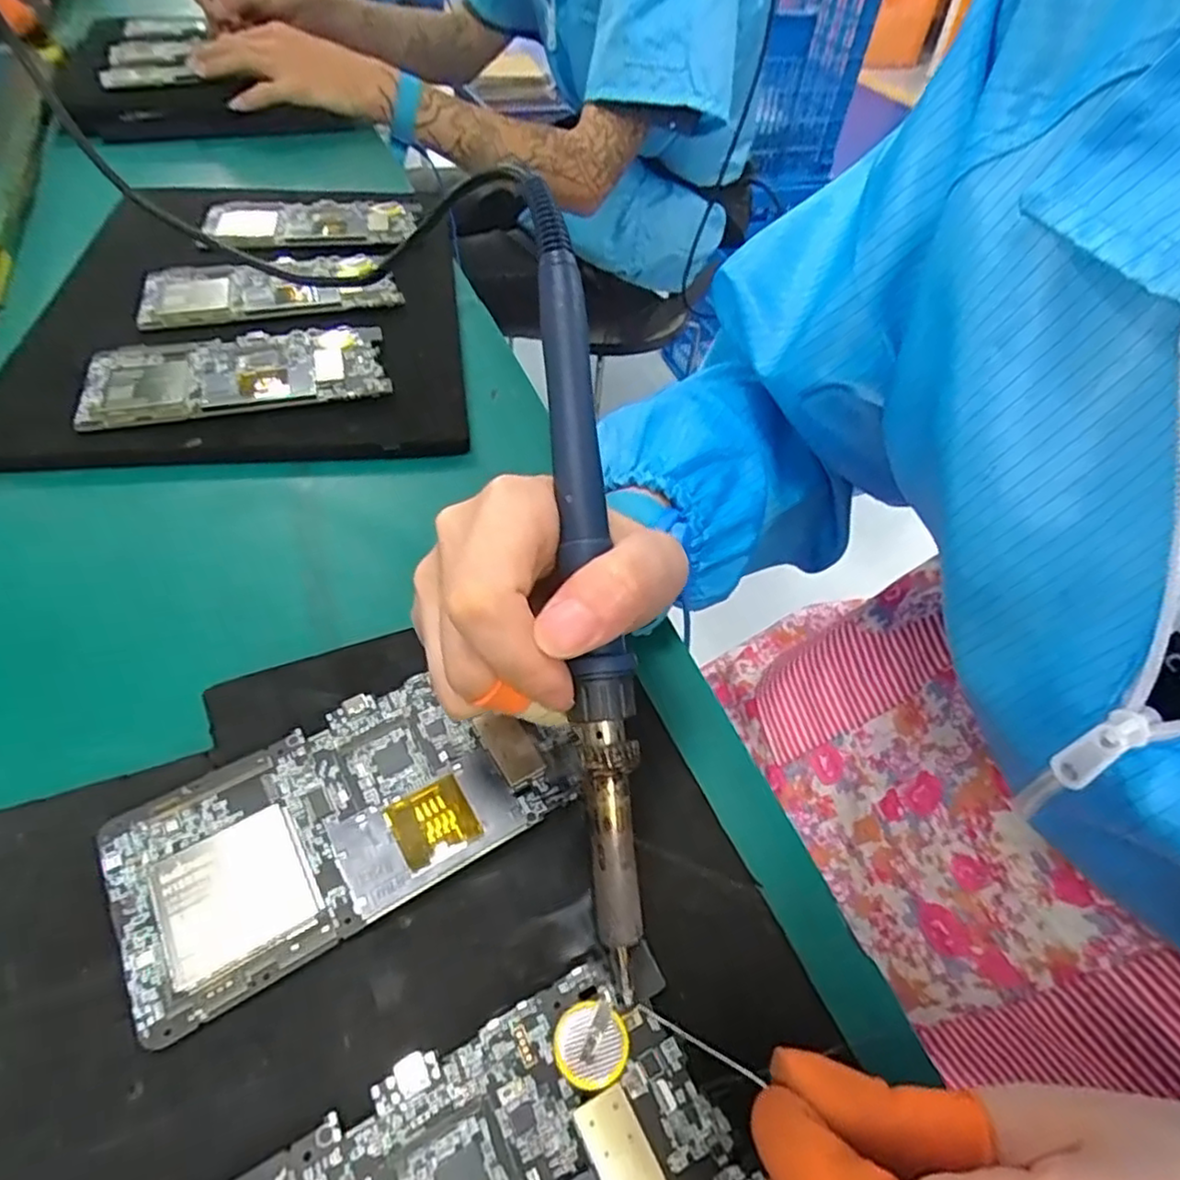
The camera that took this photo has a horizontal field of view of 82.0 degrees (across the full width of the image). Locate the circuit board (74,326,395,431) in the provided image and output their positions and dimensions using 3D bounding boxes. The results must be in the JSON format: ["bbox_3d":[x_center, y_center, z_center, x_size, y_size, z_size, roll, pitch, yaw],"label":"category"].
[{"bbox_3d":[-0.200,-0.126,0.386,0.157,0.009,0.077,-11,51,-15],"label":"circuit board"}]

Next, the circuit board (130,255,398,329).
[{"bbox_3d":[-0.208,-0.197,0.443,0.152,0.011,0.077,-13,52,-17],"label":"circuit board"}]

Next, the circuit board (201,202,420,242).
[{"bbox_3d":[-0.210,-0.278,0.512,0.152,0.011,0.066,-5,50,-10],"label":"circuit board"}]

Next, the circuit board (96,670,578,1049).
[{"bbox_3d":[-0.079,0.073,0.226,0.139,0.009,0.072,-25,56,-25],"label":"circuit board"}]

